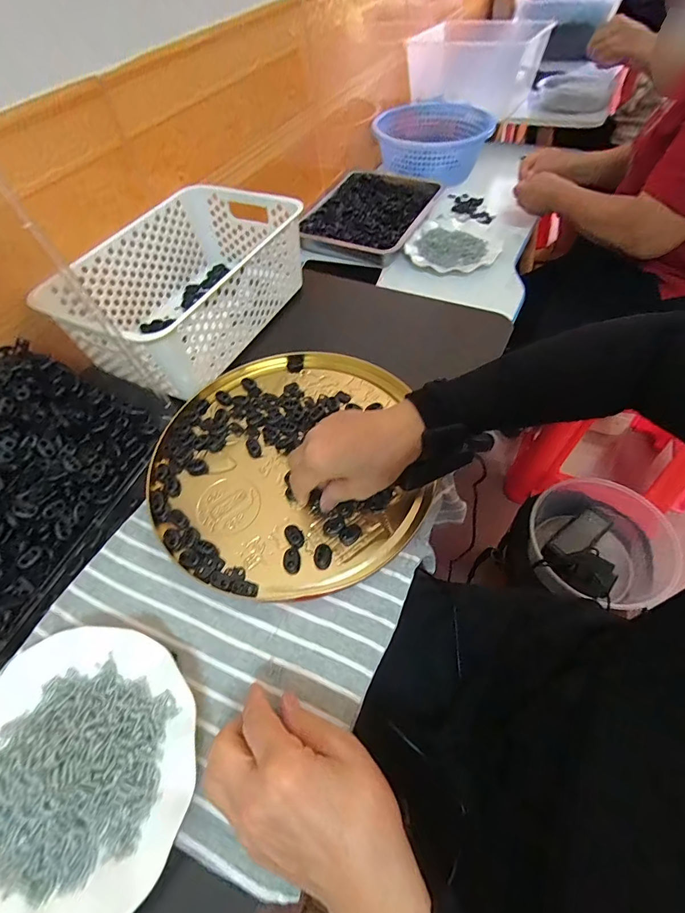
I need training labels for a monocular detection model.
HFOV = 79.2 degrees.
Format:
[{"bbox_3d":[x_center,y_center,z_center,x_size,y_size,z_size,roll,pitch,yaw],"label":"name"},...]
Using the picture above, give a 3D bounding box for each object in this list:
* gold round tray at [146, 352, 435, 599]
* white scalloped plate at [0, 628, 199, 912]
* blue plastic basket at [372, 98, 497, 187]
[{"bbox_3d":[-0.064,-0.001,0.442,0.271,0.023,0.290,0,55,0],"label":"gold round tray"},{"bbox_3d":[-0.194,0.218,0.286,0.176,0.020,0.177,-2,55,3],"label":"white scalloped plate"},{"bbox_3d":[0.208,-0.766,0.998,0.277,0.076,0.271,14,57,14],"label":"blue plastic basket"}]

